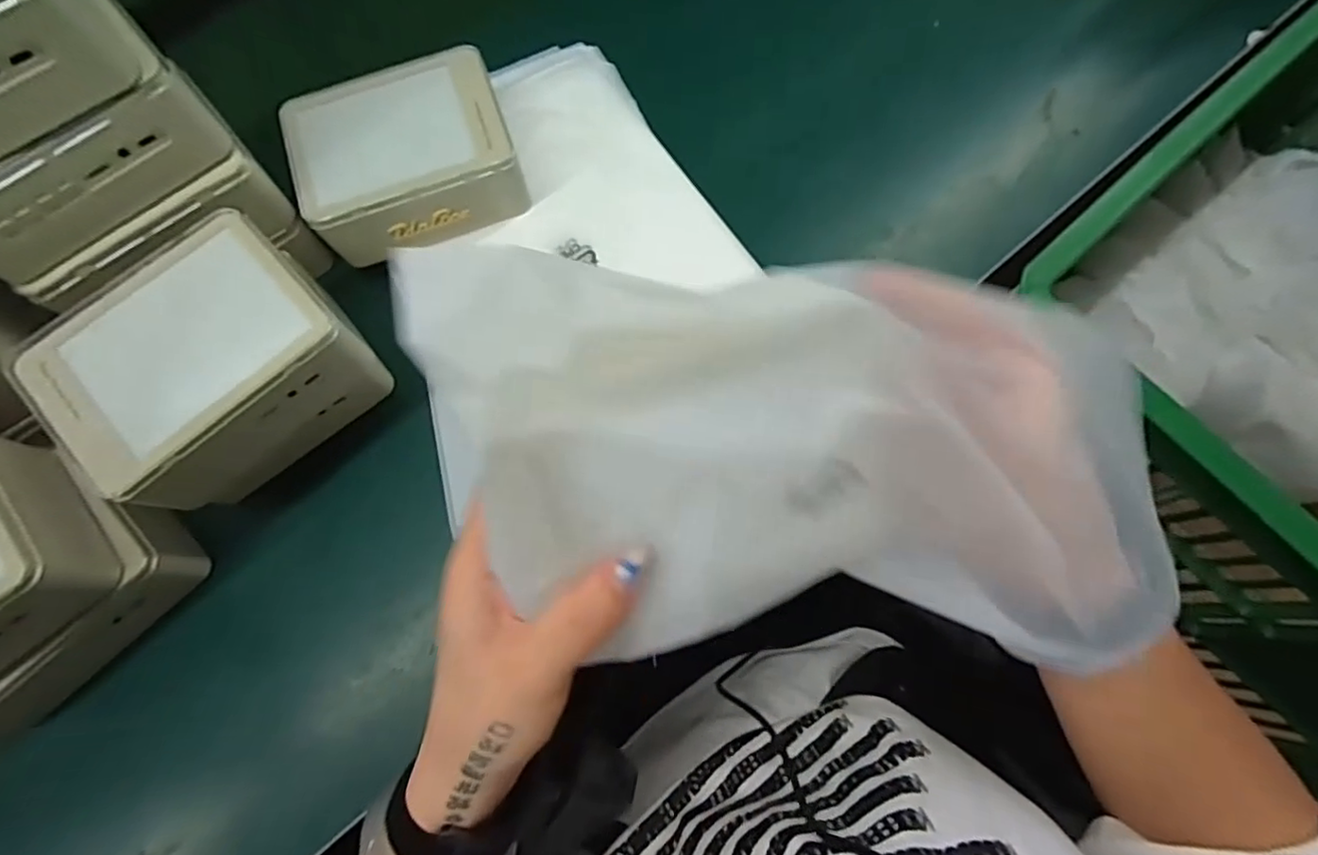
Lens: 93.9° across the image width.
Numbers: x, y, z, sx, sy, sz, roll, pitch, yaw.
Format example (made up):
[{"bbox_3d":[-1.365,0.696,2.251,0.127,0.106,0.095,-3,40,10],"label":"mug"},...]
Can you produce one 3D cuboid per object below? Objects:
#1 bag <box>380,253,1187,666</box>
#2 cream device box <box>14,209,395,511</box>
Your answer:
[{"bbox_3d":[0.067,0.015,0.221,0.277,0.111,0.117,-1,73,1],"label":"bag"},{"bbox_3d":[-0.256,-0.029,0.371,0.136,0.115,0.104,-43,77,-11],"label":"cream device box"}]

